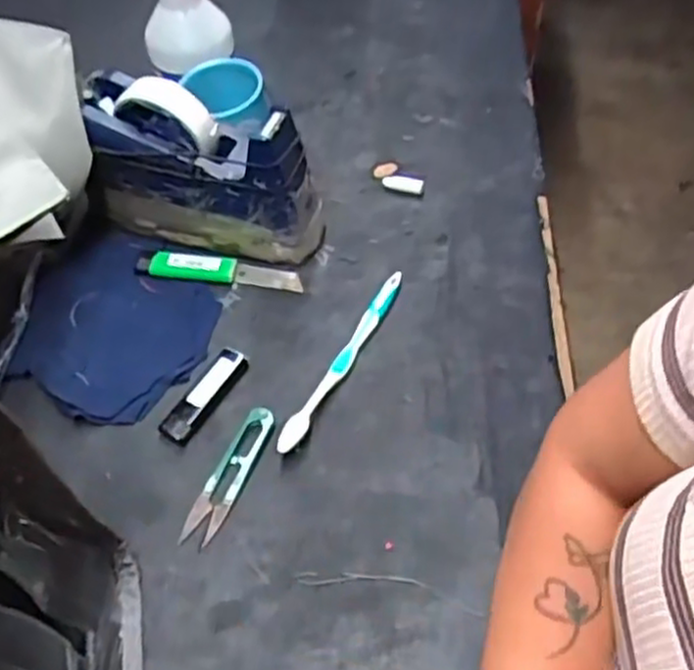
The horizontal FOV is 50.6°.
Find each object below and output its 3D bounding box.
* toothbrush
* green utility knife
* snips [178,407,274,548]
[{"bbox_3d":[-0.001,0.016,0.538,0.015,0.015,0.174,23,58,19],"label":"toothbrush"},{"bbox_3d":[-0.103,-0.054,0.596,0.131,0.015,0.020,4,54,6],"label":"green utility knife"},{"bbox_3d":[-0.078,0.092,0.491,0.022,0.006,0.101,18,56,15],"label":"snips"}]

